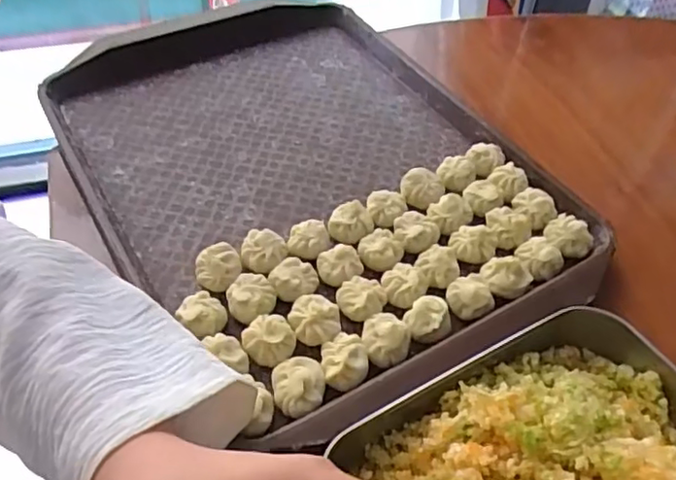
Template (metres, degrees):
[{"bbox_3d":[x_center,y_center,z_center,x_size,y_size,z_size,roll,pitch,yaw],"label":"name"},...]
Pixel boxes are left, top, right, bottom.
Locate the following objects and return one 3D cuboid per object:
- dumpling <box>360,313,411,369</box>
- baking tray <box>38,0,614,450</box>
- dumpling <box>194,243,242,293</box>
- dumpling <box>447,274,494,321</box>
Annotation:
[{"bbox_3d":[0.028,0.058,0.361,0.028,0.014,0.030,2,49,-2],"label":"dumpling"},{"bbox_3d":[-0.025,-0.060,0.464,0.294,0.031,0.420,-24,54,-22],"label":"baking tray"},{"bbox_3d":[-0.076,0.020,0.388,0.028,0.022,0.027,-9,50,-11],"label":"dumpling"},{"bbox_3d":[0.082,0.036,0.383,0.025,0.017,0.024,-2,49,-5],"label":"dumpling"}]

